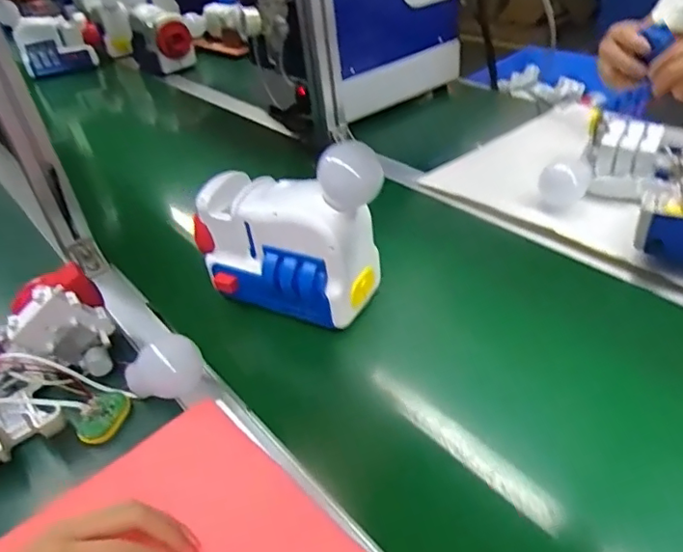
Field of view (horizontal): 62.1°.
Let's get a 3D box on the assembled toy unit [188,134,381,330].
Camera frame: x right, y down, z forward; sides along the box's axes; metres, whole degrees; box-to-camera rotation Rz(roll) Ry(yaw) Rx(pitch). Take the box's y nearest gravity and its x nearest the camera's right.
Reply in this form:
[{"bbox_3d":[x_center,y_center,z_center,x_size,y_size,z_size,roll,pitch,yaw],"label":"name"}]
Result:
[{"bbox_3d":[-0.061,-0.049,0.604,0.215,0.181,0.077,9,40,21],"label":"assembled toy unit"}]

